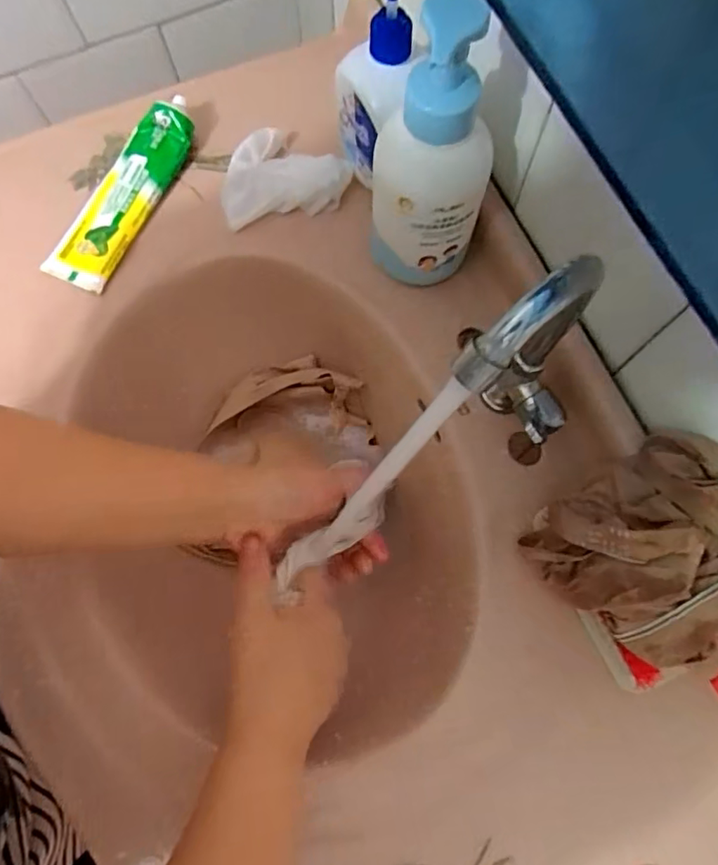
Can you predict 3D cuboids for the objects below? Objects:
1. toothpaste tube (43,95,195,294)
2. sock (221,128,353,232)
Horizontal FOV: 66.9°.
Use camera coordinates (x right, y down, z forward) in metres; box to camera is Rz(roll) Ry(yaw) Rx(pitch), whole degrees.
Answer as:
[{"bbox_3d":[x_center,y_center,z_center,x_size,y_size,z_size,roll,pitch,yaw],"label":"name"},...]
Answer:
[{"bbox_3d":[-0.207,-0.216,0.480,0.057,0.034,0.192,23,76,7],"label":"toothpaste tube"},{"bbox_3d":[-0.069,-0.231,0.486,0.112,0.029,0.078,-13,74,-3],"label":"sock"}]

